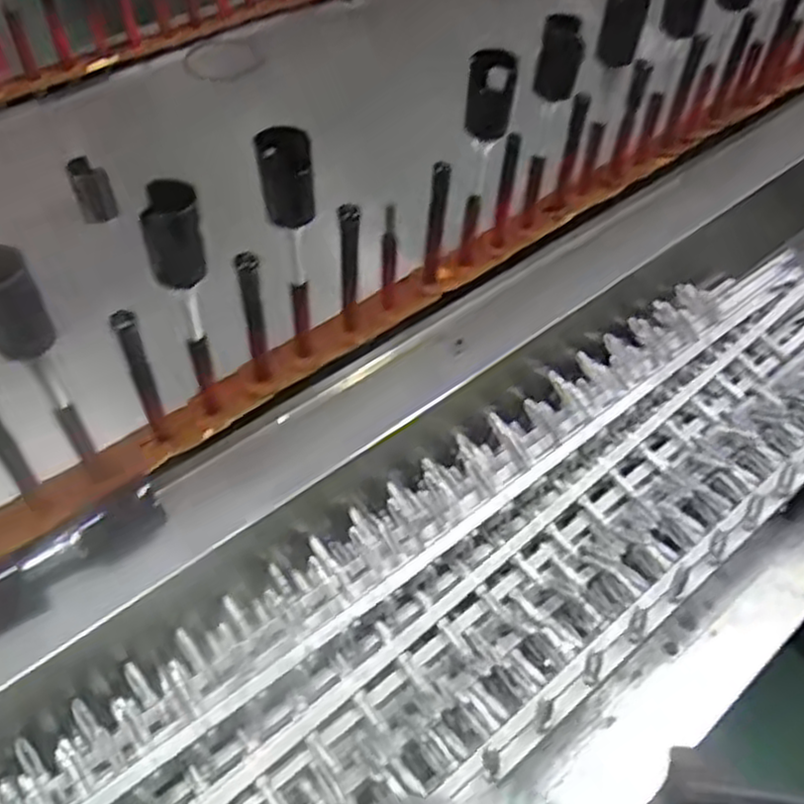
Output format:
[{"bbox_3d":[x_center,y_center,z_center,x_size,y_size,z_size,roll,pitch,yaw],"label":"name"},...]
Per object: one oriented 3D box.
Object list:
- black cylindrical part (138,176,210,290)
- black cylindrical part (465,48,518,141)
[{"bbox_3d":[-0.162,-0.119,0.543,0.039,0.065,0.041,3,51,-3],"label":"black cylindrical part"},{"bbox_3d":[0.079,-0.274,0.682,0.040,0.074,0.030,12,51,4],"label":"black cylindrical part"}]

